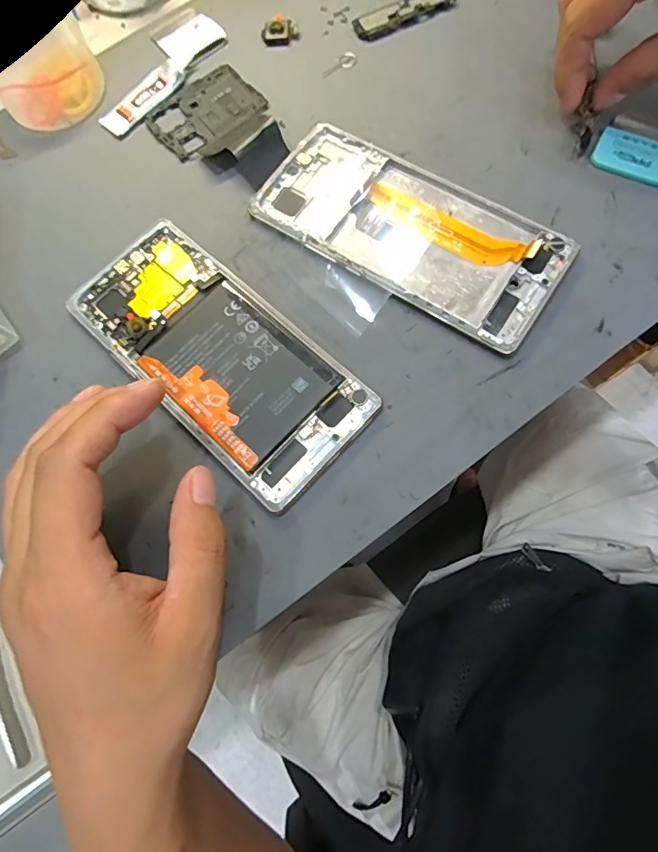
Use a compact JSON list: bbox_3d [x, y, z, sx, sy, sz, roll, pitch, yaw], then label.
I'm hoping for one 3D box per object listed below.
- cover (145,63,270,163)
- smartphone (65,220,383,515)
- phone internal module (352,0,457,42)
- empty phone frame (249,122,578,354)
[{"bbox_3d":[-0.074,-0.189,0.274,0.064,0.004,0.049,-37,75,-9],"label":"cover"},{"bbox_3d":[-0.056,-0.037,0.227,0.158,0.007,0.070,43,79,14],"label":"smartphone"},{"bbox_3d":[0.047,-0.260,0.288,0.065,0.007,0.019,-25,73,-6],"label":"phone internal module"},{"bbox_3d":[0.041,-0.103,0.240,0.156,0.008,0.072,34,77,12],"label":"empty phone frame"}]

